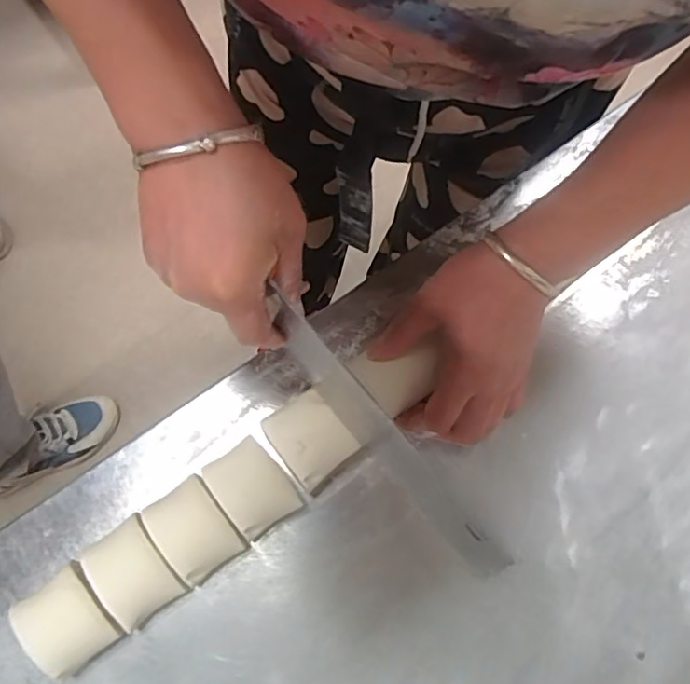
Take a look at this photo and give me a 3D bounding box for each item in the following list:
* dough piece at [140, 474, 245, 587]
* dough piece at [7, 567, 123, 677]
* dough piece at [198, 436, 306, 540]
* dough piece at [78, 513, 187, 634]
[{"bbox_3d":[-0.093,0.116,0.364,0.039,0.028,0.054,-38,77,-14],"label":"dough piece"},{"bbox_3d":[-0.161,0.159,0.341,0.042,0.034,0.053,-37,77,-14],"label":"dough piece"},{"bbox_3d":[-0.059,0.092,0.374,0.041,0.028,0.053,-37,77,-14],"label":"dough piece"},{"bbox_3d":[-0.125,0.137,0.351,0.039,0.029,0.053,-37,77,-14],"label":"dough piece"}]

